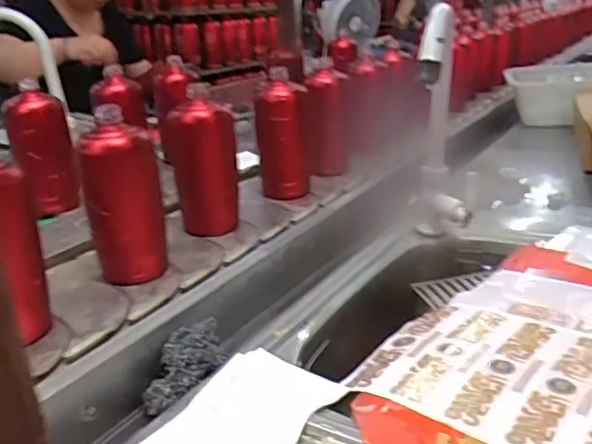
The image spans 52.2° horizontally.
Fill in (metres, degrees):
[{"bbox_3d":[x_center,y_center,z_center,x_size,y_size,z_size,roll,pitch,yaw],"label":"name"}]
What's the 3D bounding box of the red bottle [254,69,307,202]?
[{"bbox_3d":[-0.024,-0.121,0.896,0.080,0.169,0.065,-2,21,-4],"label":"red bottle"}]

